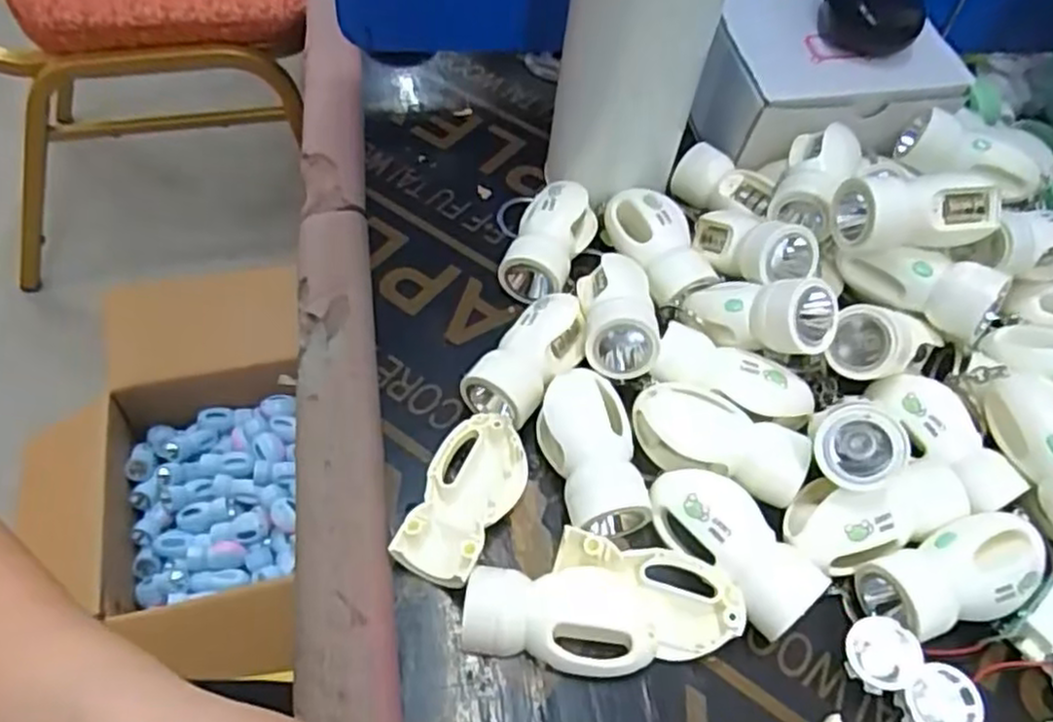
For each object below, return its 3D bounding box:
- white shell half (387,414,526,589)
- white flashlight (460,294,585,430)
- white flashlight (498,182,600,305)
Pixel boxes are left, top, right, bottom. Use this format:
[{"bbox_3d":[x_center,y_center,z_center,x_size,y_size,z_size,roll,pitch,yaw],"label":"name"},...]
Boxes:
[{"bbox_3d":[-0.022,0.051,0.278,0.032,0.015,0.064,20,54,8],"label":"white shell half"},{"bbox_3d":[0.003,0.000,0.307,0.028,0.025,0.061,33,57,17],"label":"white flashlight"},{"bbox_3d":[0.011,-0.054,0.347,0.029,0.028,0.056,23,55,10],"label":"white flashlight"}]

